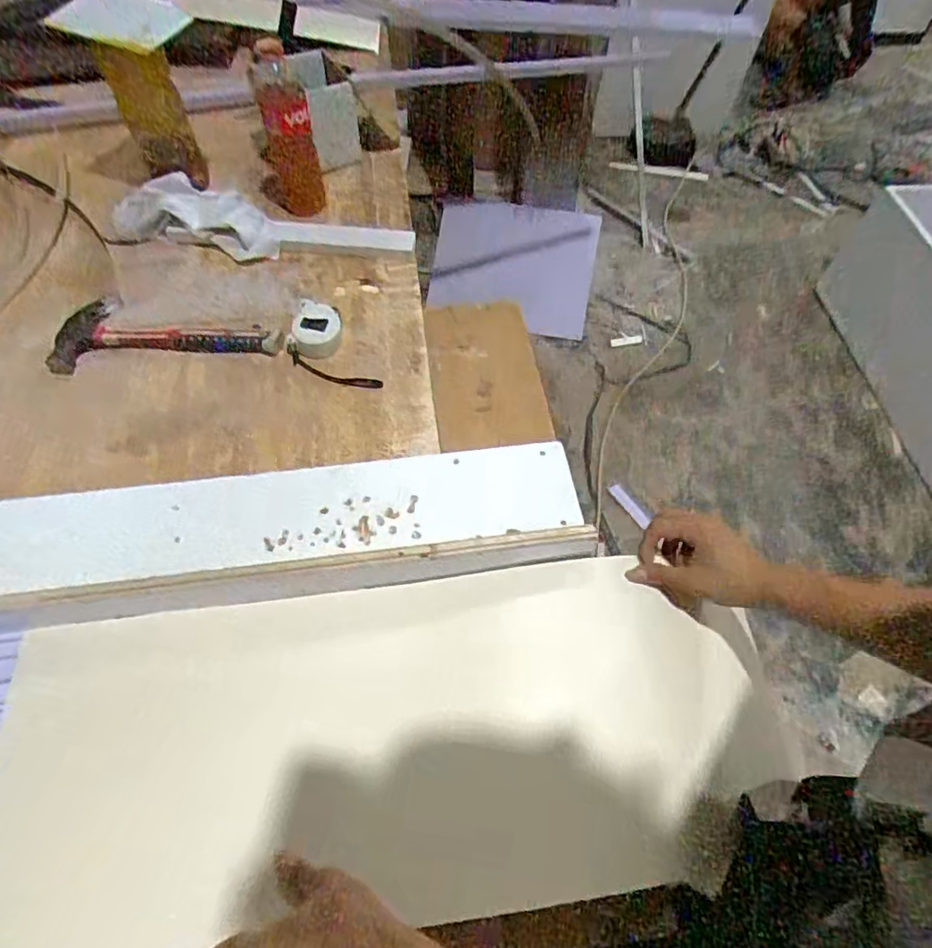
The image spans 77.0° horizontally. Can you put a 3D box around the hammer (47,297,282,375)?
[{"bbox_3d":[-0.386,-0.193,0.761,0.295,0.025,0.108,-3,58,-3],"label":"hammer"}]

